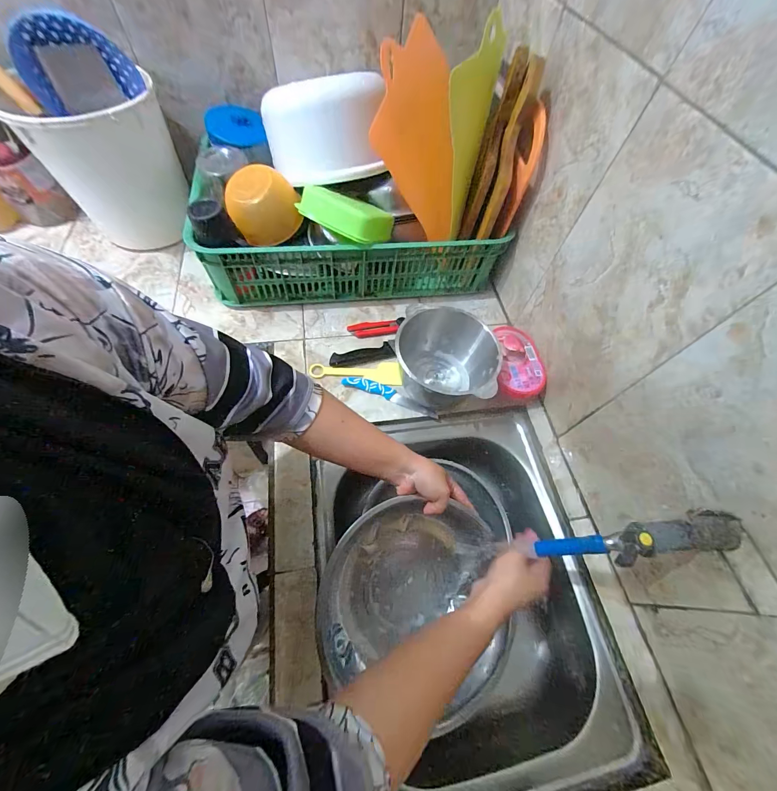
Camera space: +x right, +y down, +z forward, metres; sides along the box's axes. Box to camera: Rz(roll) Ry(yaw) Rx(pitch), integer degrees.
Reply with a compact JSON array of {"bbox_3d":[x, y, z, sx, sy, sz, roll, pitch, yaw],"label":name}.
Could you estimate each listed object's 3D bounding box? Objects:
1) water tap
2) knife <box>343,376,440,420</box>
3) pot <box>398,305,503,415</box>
[{"bbox_3d":[0.262,0.152,0.345,0.164,0.087,0.037,-3,62,-5],"label":"water tap"},{"bbox_3d":[0.004,-0.001,0.595,0.180,0.015,0.023,19,62,6],"label":"knife"},{"bbox_3d":[0.098,-0.062,0.579,0.170,0.098,0.155,2,62,-3],"label":"pot"}]

